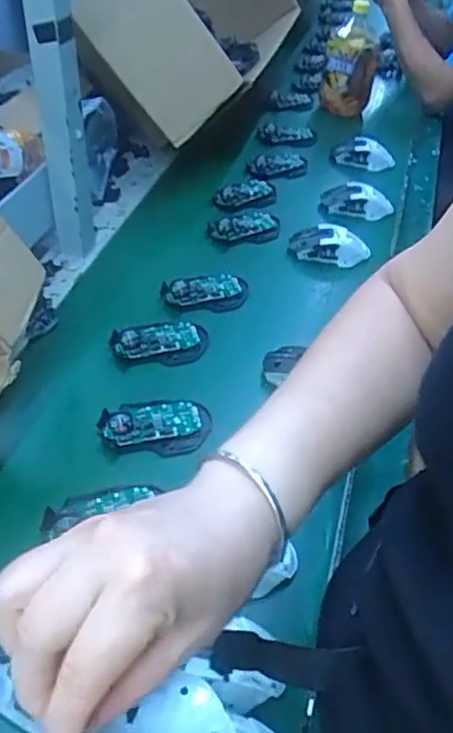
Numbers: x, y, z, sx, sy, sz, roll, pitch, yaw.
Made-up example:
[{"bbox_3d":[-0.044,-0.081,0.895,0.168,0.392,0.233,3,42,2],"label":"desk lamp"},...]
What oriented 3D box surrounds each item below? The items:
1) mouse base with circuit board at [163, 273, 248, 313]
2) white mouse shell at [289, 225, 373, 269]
[{"bbox_3d":[-0.028,-0.101,0.833,0.113,0.019,0.061,-6,44,-10],"label":"mouse base with circuit board"},{"bbox_3d":[0.150,-0.177,0.914,0.112,0.034,0.061,14,44,11],"label":"white mouse shell"}]

